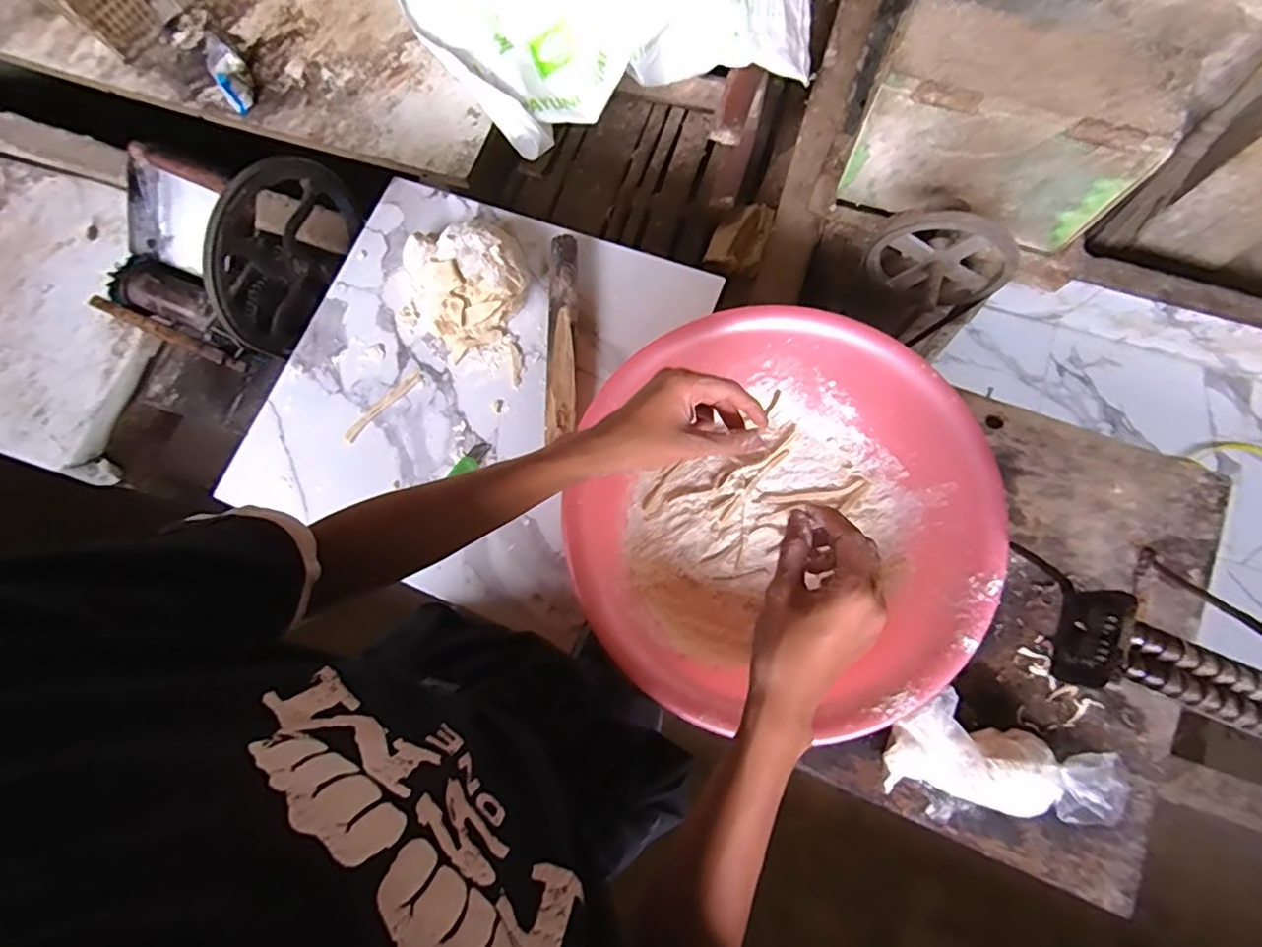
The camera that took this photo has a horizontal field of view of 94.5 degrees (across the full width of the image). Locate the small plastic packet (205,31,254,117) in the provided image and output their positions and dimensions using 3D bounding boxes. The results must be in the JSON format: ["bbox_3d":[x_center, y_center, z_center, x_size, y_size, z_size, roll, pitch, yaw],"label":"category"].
[{"bbox_3d":[-0.744,-0.743,1.082,0.066,0.061,0.135,-34,76,-8],"label":"small plastic packet"}]

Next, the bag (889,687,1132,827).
[{"bbox_3d":[0.369,0.300,0.572,0.219,0.074,0.113,21,76,7],"label":"bag"}]

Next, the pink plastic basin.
[{"bbox_3d":[0.149,0.048,0.610,0.380,0.122,0.397,0,74,1],"label":"pink plastic basin"}]

